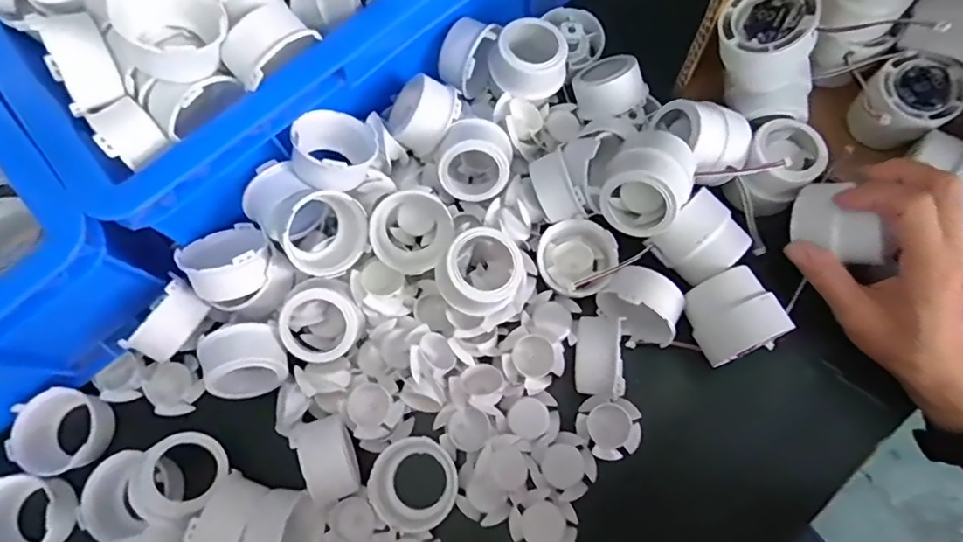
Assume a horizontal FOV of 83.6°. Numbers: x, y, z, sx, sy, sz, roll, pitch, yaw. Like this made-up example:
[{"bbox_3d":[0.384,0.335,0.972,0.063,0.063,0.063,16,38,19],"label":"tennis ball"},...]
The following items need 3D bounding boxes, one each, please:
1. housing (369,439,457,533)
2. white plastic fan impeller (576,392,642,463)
[{"bbox_3d":[-0.042,0.136,0.346,0.054,0.023,0.054,0,74,1],"label":"housing"},{"bbox_3d":[0.083,0.102,0.351,0.039,0.010,0.040,0,74,1],"label":"white plastic fan impeller"}]

